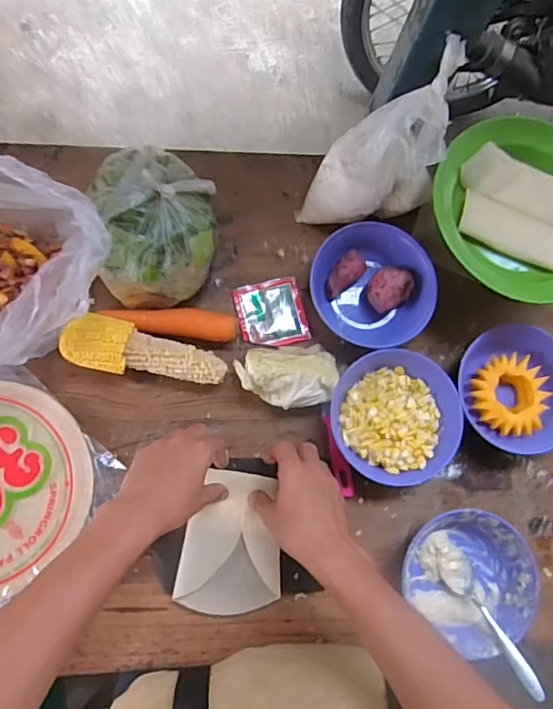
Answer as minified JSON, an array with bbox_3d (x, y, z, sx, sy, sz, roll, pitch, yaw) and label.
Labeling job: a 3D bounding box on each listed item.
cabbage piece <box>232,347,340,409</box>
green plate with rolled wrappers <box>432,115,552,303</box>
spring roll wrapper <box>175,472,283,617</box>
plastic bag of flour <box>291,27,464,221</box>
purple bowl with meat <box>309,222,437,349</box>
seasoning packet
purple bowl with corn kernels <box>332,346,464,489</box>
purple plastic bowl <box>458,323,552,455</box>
[{"bbox_3d":[0.012,0.025,0.579,0.106,0.063,0.067,-4,83,-5],"label":"cabbage piece"},{"bbox_3d":[0.274,-0.158,0.574,0.206,0.046,0.204,1,83,-4],"label":"green plate with rolled wrappers"},{"bbox_3d":[-0.047,0.206,0.569,0.107,0.011,0.149,8,87,-7],"label":"spring roll wrapper"},{"bbox_3d":[0.106,-0.219,0.563,0.145,0.187,0.095,-8,84,-5],"label":"plastic bag of flour"},{"bbox_3d":[0.110,-0.081,0.613,0.132,0.041,0.141,1,83,-4],"label":"purple bowl with meat"},{"bbox_3d":[-0.005,-0.049,0.621,0.078,0.008,0.080,-13,78,-10],"label":"seasoning packet"},{"bbox_3d":[0.130,0.070,0.596,0.136,0.048,0.145,1,83,-4],"label":"purple bowl with corn kernels"},{"bbox_3d":[0.282,0.040,0.617,0.133,0.032,0.146,1,83,-4],"label":"purple plastic bowl"}]

